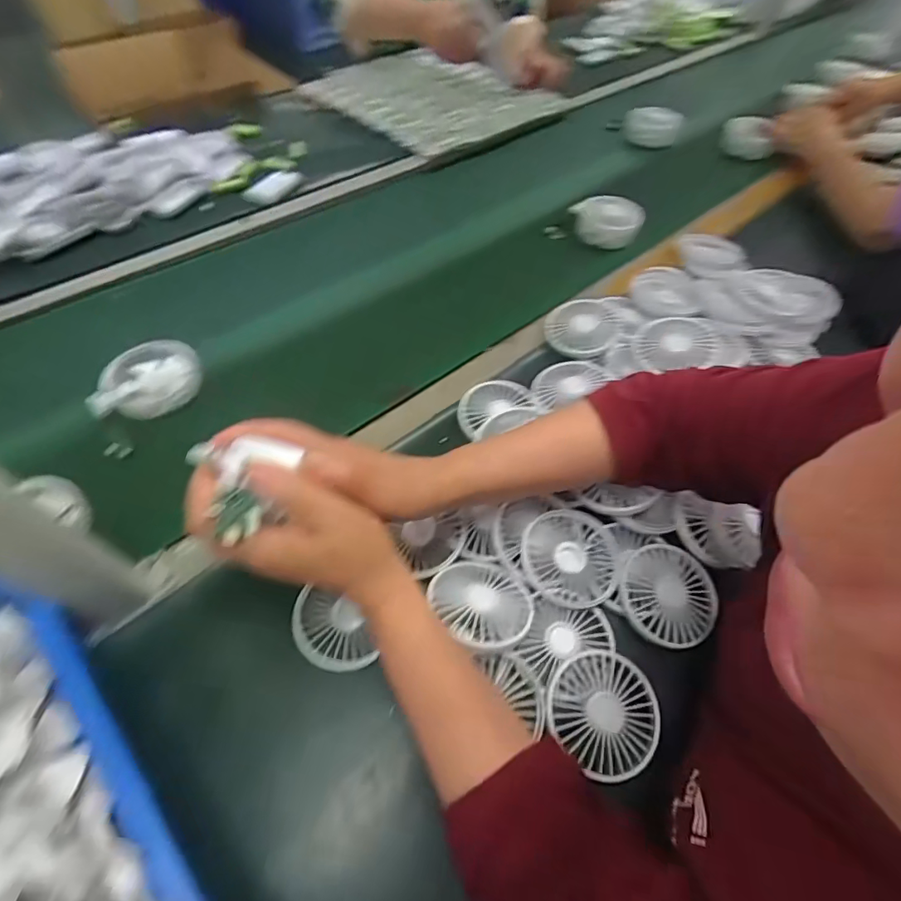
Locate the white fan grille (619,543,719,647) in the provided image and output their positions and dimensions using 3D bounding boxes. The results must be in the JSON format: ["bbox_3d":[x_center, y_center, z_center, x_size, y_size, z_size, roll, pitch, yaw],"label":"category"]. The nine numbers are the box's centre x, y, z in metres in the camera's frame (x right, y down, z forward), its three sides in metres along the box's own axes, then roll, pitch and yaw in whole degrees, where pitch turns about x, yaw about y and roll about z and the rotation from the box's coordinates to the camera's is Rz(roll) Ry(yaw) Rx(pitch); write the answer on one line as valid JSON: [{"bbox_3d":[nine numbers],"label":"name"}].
[{"bbox_3d":[0.193,0.125,0.426,0.085,0.022,0.086,1,55,-1],"label":"white fan grille"}]

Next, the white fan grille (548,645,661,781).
[{"bbox_3d":[0.119,0.201,0.374,0.084,0.016,0.080,1,55,-1],"label":"white fan grille"}]

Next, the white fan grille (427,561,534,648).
[{"bbox_3d":[0.025,0.127,0.401,0.079,0.011,0.081,-20,43,-36],"label":"white fan grille"}]

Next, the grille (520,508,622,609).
[{"bbox_3d":[0.108,0.099,0.439,0.086,0.020,0.088,1,55,-1],"label":"grille"}]

